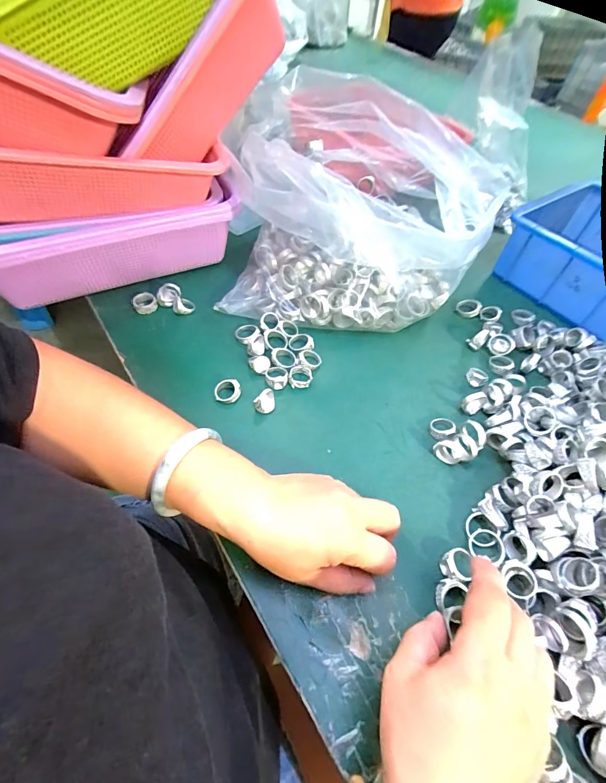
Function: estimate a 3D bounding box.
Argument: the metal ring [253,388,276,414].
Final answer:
[{"bbox_3d":[-0.036,0.010,0.352,0.020,0.019,0.017,-3,54,-6],"label":"metal ring"}]

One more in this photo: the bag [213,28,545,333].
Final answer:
[{"bbox_3d":[0.049,-0.223,0.441,0.270,0.175,0.259,4,53,0],"label":"bag"}]

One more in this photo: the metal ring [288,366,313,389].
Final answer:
[{"bbox_3d":[-0.003,-0.014,0.379,0.023,0.009,0.024,2,53,-2],"label":"metal ring"}]

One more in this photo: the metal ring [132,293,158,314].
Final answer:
[{"bbox_3d":[-0.184,-0.102,0.432,0.026,0.017,0.026,2,53,-2],"label":"metal ring"}]

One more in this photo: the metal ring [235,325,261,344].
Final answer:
[{"bbox_3d":[-0.062,-0.065,0.414,0.029,0.009,0.024,27,56,16],"label":"metal ring"}]

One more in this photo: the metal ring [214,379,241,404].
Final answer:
[{"bbox_3d":[-0.073,0.000,0.360,0.025,0.017,0.020,-5,54,-7],"label":"metal ring"}]

